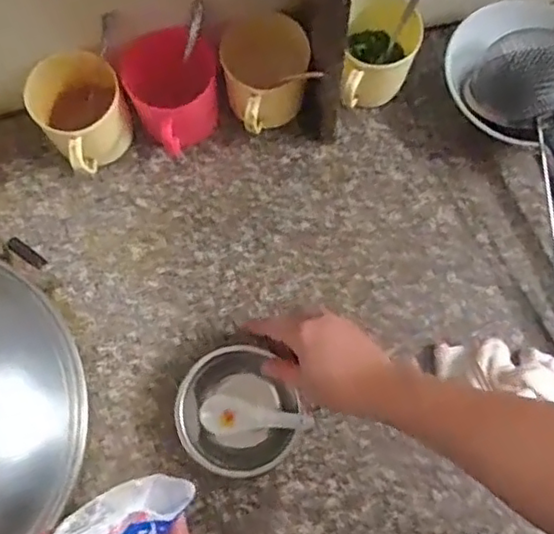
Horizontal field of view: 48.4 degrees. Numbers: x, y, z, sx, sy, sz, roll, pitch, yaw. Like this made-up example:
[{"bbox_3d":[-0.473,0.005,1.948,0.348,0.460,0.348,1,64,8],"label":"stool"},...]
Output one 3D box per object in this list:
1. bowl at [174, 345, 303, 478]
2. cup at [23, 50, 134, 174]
[{"bbox_3d":[-0.042,0.149,0.632,0.115,0.048,0.123,0,75,0],"label":"bowl"},{"bbox_3d":[-0.209,-0.167,0.682,0.094,0.108,0.094,0,75,0],"label":"cup"}]

